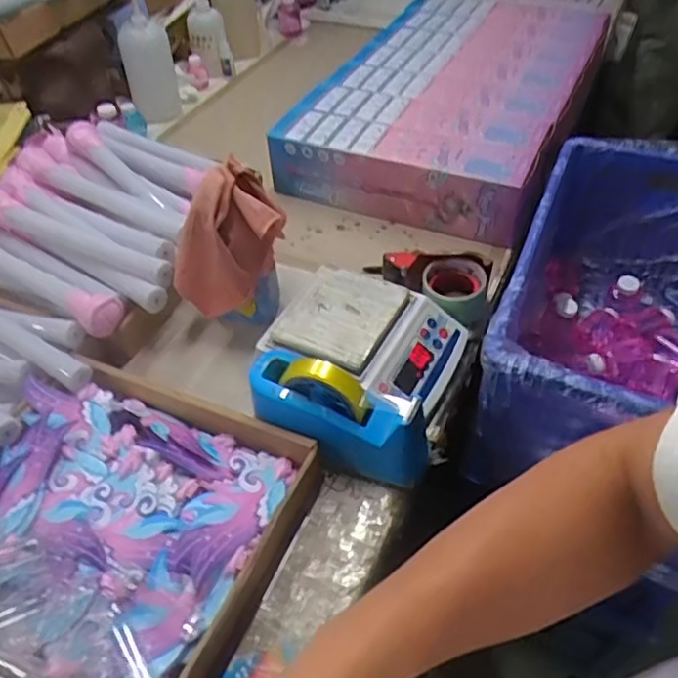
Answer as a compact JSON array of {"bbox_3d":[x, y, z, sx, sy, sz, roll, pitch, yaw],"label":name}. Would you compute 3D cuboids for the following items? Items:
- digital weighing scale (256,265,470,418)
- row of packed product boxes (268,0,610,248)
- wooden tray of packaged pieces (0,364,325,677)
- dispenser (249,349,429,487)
[{"bbox_3d":[0.031,0.000,0.775,0.224,0.068,0.190,17,50,18],"label":"digital weighing scale"},{"bbox_3d":[0.210,-0.470,1.179,0.439,0.118,0.708,17,50,18],"label":"row of packed product boxes"},{"bbox_3d":[-0.250,0.197,0.605,0.356,0.059,0.387,20,51,20],"label":"wooden tray of packaged pieces"},{"bbox_3d":[-0.001,0.075,0.674,0.202,0.099,0.076,19,51,19],"label":"dispenser"}]

